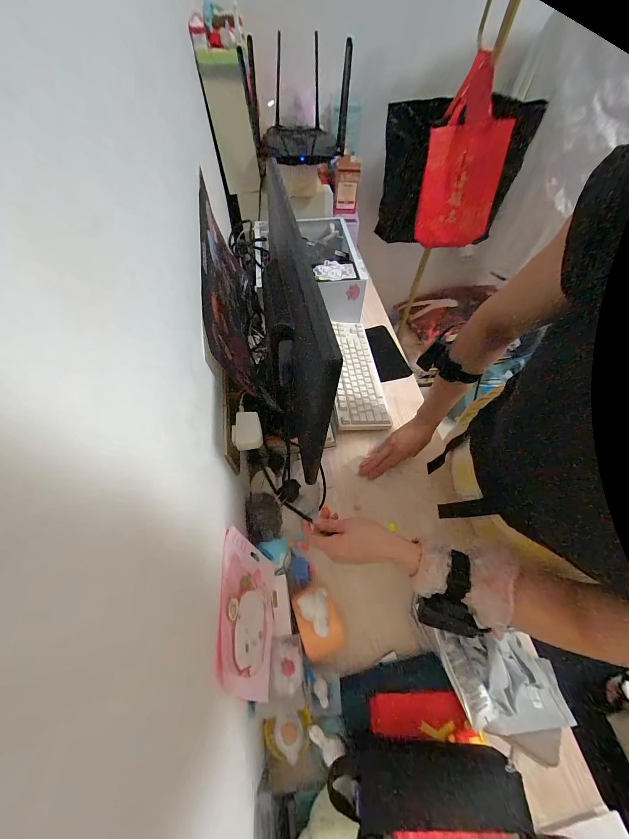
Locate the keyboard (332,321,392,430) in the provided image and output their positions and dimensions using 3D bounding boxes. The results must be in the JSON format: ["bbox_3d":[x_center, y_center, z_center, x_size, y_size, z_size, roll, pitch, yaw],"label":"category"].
[{"bbox_3d":[0.101,-0.138,0.789,0.127,0.033,0.360,-5,58,-3],"label":"keyboard"}]

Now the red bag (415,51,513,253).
[{"bbox_3d":[0.472,-0.768,0.980,0.280,0.463,0.062,-17,60,5],"label":"red bag"}]

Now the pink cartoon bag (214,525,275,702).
[{"bbox_3d":[-0.088,0.250,0.393,0.018,0.140,0.161,-15,45,13],"label":"pink cartoon bag"}]

